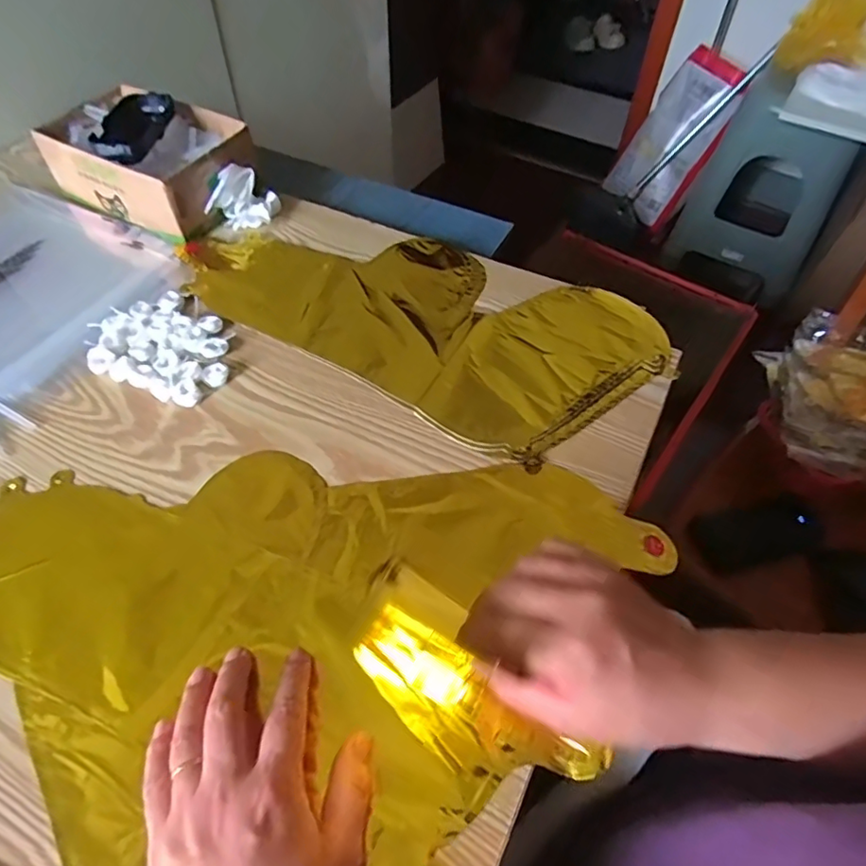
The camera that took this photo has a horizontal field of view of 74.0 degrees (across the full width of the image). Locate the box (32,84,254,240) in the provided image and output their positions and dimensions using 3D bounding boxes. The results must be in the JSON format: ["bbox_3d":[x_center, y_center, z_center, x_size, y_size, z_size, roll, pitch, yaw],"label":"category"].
[{"bbox_3d":[-0.297,-0.293,0.609,0.198,0.076,0.130,25,57,18],"label":"box"}]

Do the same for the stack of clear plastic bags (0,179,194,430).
[{"bbox_3d":[-0.405,-0.151,0.544,0.303,0.016,0.219,24,57,17],"label":"stack of clear plastic bags"}]

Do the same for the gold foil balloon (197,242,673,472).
[{"bbox_3d":[-0.013,-0.112,0.516,0.403,0.009,0.201,26,57,18],"label":"gold foil balloon"}]

